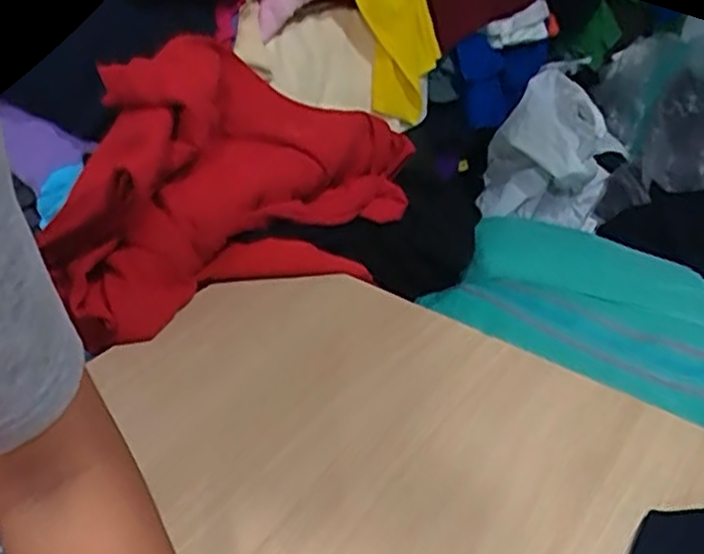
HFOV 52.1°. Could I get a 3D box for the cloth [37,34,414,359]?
[{"bbox_3d":[-0.142,-0.128,0.901,0.355,0.226,0.471,9,35,12],"label":"cloth"}]

